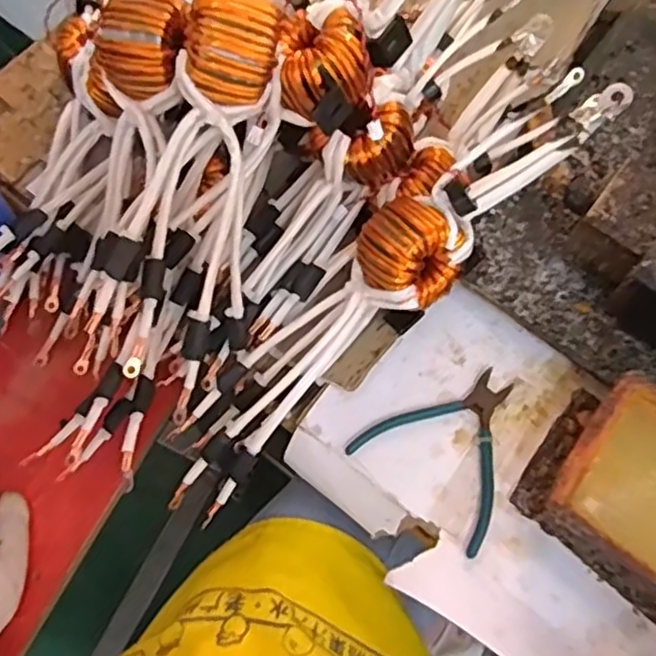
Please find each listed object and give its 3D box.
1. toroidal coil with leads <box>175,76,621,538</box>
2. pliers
[{"bbox_3d":[0.048,-0.035,0.549,0.480,0.087,0.072,-43,74,4],"label":"toroidal coil with leads"},{"bbox_3d":[0.105,0.091,0.553,0.124,0.009,0.133,38,71,13],"label":"pliers"}]

